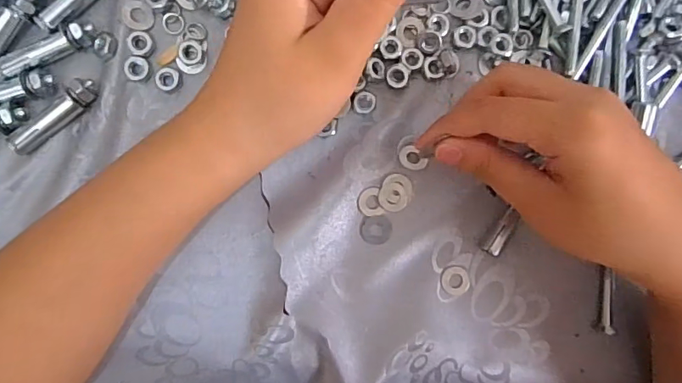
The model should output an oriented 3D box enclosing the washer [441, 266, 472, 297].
[{"bbox_3d":[0.066,0.052,0.276,0.016,0.004,0.017,0,90,-2],"label":"washer"}]

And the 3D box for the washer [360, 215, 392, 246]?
[{"bbox_3d":[0.020,0.022,0.273,0.018,0.004,0.016,1,90,-2],"label":"washer"}]

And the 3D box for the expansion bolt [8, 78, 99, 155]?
[{"bbox_3d":[-0.154,-0.040,0.257,0.053,0.011,0.012,-39,92,-2],"label":"expansion bolt"}]

